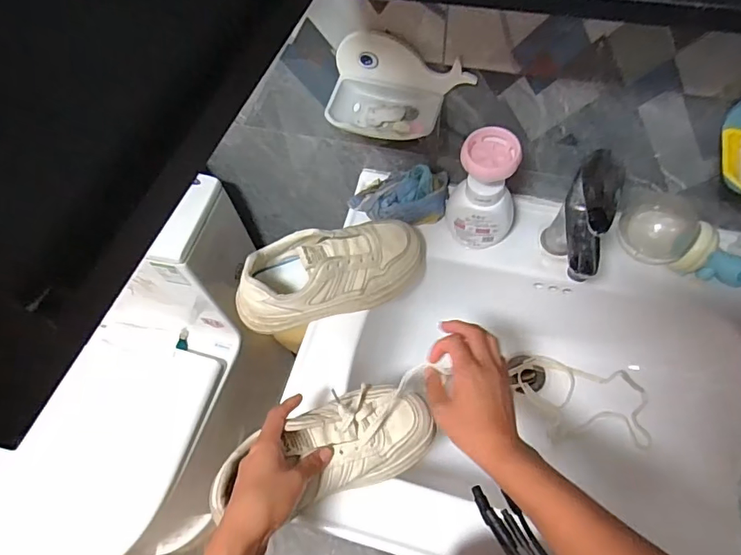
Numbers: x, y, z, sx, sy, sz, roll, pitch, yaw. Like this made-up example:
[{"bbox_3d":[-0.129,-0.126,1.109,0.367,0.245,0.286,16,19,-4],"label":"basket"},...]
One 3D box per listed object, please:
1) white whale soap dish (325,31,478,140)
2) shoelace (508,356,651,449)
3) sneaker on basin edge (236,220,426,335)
[{"bbox_3d":[0.029,-0.211,0.553,0.163,0.073,0.082,11,62,10],"label":"white whale soap dish"},{"bbox_3d":[0.297,0.173,0.694,0.173,0.041,0.122,6,61,3],"label":"shoelace"},{"bbox_3d":[-0.042,-0.008,0.604,0.248,0.091,0.086,-21,62,-8],"label":"sneaker on basin edge"}]

